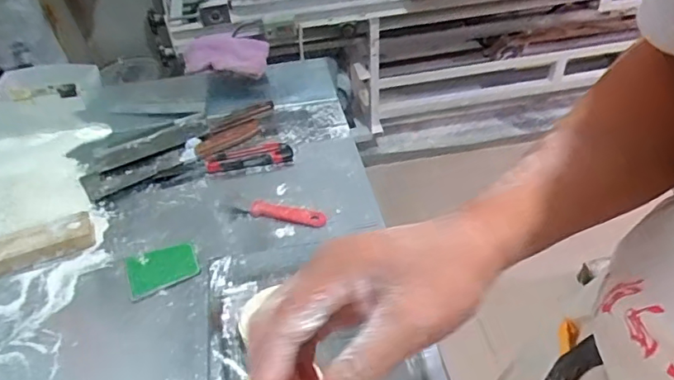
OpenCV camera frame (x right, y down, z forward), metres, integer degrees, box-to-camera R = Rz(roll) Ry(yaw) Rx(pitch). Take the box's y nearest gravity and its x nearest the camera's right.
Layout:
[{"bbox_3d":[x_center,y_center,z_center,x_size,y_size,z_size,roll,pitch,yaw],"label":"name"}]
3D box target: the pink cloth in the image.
[{"bbox_3d":[-0.202,-0.241,0.945,0.152,0.052,0.072,-3,44,0],"label":"pink cloth"}]

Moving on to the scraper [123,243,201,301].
[{"bbox_3d":[-0.246,0.110,0.739,0.094,0.006,0.071,-15,54,-17],"label":"scraper"}]

